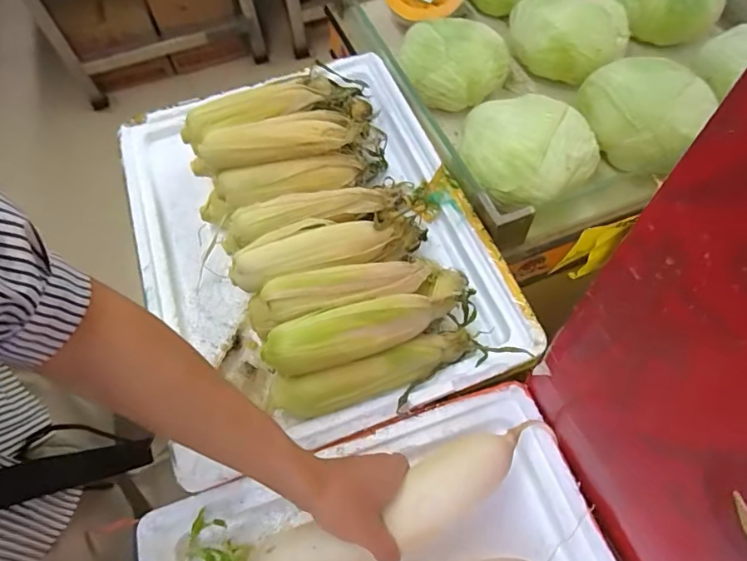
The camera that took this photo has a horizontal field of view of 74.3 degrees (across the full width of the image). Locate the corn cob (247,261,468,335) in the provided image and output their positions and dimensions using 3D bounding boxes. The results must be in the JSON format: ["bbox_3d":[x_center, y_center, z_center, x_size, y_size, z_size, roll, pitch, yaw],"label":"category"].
[{"bbox_3d":[-0.042,0.020,0.586,0.217,0.069,0.058,-16,61,-6],"label":"corn cob"}]

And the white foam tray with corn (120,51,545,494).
[{"bbox_3d":[-0.096,-0.088,0.647,0.424,0.134,0.563,-20,62,-8],"label":"white foam tray with corn"}]

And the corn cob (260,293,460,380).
[{"bbox_3d":[-0.014,0.058,0.555,0.211,0.055,0.053,-16,61,-6],"label":"corn cob"}]

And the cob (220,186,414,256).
[{"bbox_3d":[-0.071,-0.085,0.642,0.261,0.061,0.055,-16,61,-6],"label":"cob"}]

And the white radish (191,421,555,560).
[{"bbox_3d":[0.001,0.237,0.500,0.368,0.074,0.095,-22,62,0],"label":"white radish"}]

